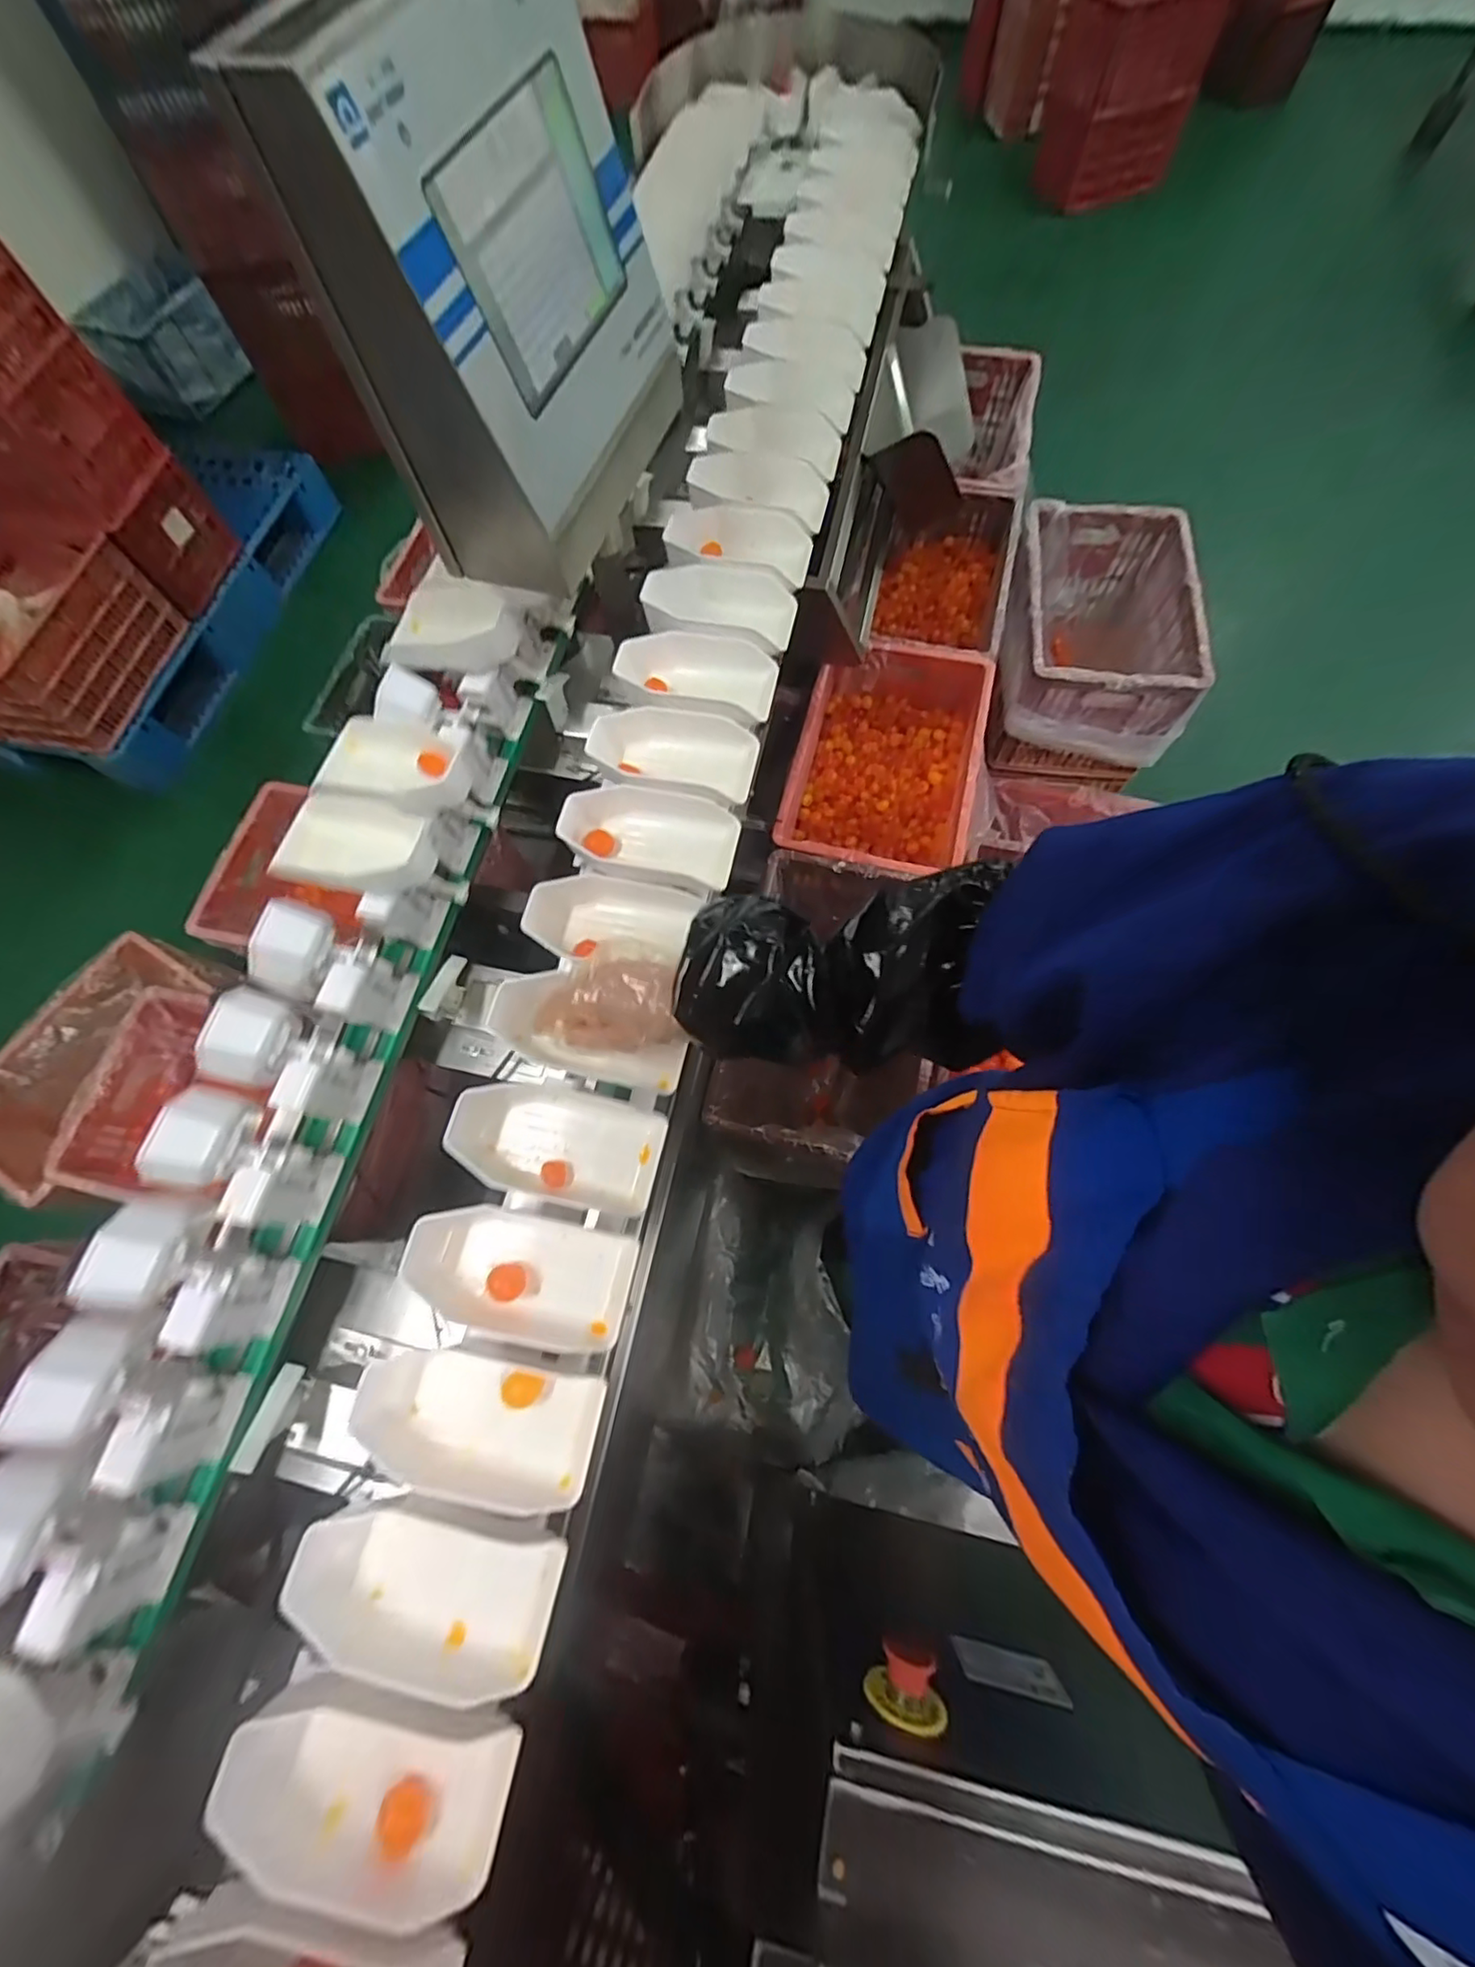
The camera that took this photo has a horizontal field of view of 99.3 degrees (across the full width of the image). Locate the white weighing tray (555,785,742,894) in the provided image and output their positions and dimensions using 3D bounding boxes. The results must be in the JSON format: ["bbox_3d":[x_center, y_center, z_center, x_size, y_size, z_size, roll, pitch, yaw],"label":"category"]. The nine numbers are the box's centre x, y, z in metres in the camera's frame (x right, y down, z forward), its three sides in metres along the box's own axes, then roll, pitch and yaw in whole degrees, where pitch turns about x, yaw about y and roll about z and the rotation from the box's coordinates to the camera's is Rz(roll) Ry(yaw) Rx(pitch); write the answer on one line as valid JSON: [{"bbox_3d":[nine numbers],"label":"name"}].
[{"bbox_3d":[-0.093,-0.140,0.650,0.175,0.083,0.095,13,72,7],"label":"white weighing tray"}]

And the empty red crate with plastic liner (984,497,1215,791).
[{"bbox_3d":[0.722,-0.707,1.310,0.376,0.270,0.506,14,72,7],"label":"empty red crate with plastic liner"}]

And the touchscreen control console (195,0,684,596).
[{"bbox_3d":[-0.189,-0.589,0.538,0.157,0.301,0.300,15,72,8],"label":"touchscreen control console"}]

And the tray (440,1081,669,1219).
[{"bbox_3d":[-0.154,0.135,0.534,0.170,0.052,0.091,11,72,7],"label":"tray"}]

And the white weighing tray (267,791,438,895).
[{"bbox_3d":[-0.380,-0.147,0.650,0.142,0.053,0.103,3,71,4],"label":"white weighing tray"}]

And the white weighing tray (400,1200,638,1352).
[{"bbox_3d":[-0.180,0.230,0.502,0.178,0.048,0.089,10,72,6],"label":"white weighing tray"}]

